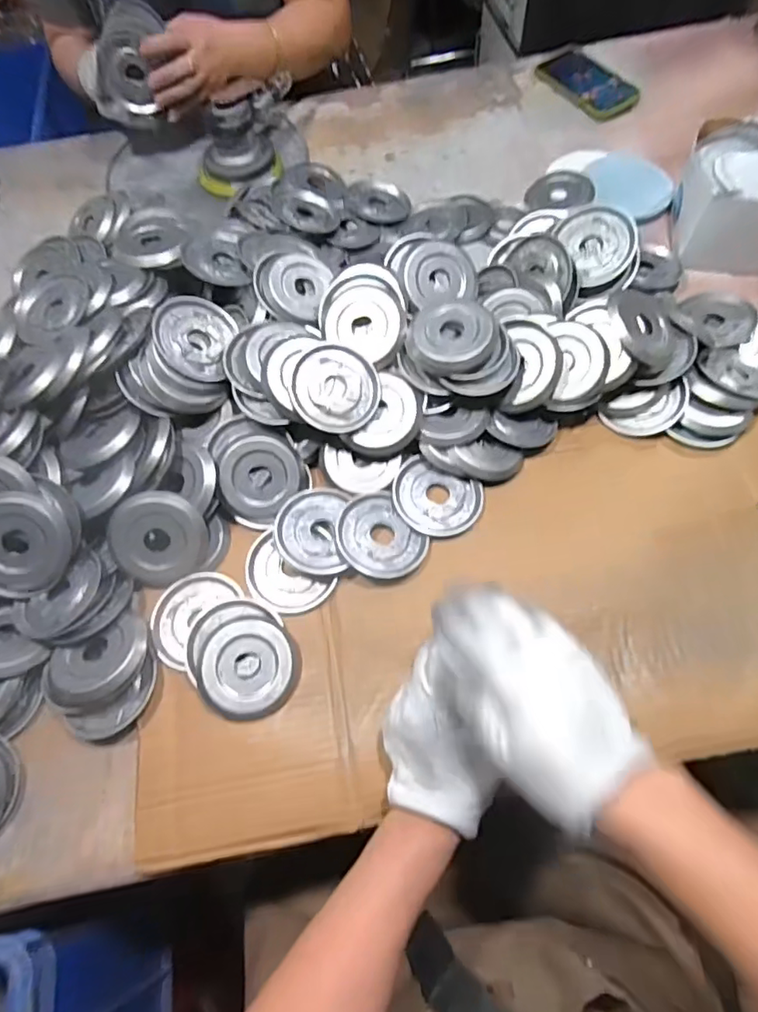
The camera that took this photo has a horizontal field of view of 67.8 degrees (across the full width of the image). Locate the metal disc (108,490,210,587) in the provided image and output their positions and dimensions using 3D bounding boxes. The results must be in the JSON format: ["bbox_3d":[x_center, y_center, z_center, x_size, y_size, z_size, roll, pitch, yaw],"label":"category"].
[{"bbox_3d":[-0.197,0.030,0.503,0.082,0.013,0.081,-1,95,-10],"label":"metal disc"}]

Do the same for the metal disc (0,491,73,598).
[{"bbox_3d":[-0.314,0.035,0.493,0.081,0.011,0.091,12,100,-9],"label":"metal disc"}]

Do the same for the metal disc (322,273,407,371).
[{"bbox_3d":[-0.013,-0.187,0.559,0.092,0.014,0.076,28,94,16],"label":"metal disc"}]

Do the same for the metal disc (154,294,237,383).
[{"bbox_3d":[-0.179,-0.163,0.544,0.073,0.004,0.087,17,64,-24],"label":"metal disc"}]

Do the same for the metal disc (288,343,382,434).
[{"bbox_3d":[-0.041,-0.111,0.532,0.083,0.005,0.084,2,79,-10],"label":"metal disc"}]

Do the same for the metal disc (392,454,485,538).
[{"bbox_3d":[0.053,-0.005,0.536,0.084,0.014,0.071,22,67,14],"label":"metal disc"}]

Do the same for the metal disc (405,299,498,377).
[{"bbox_3d":[0.070,-0.158,0.534,0.083,0.012,0.070,-8,79,1],"label":"metal disc"}]

